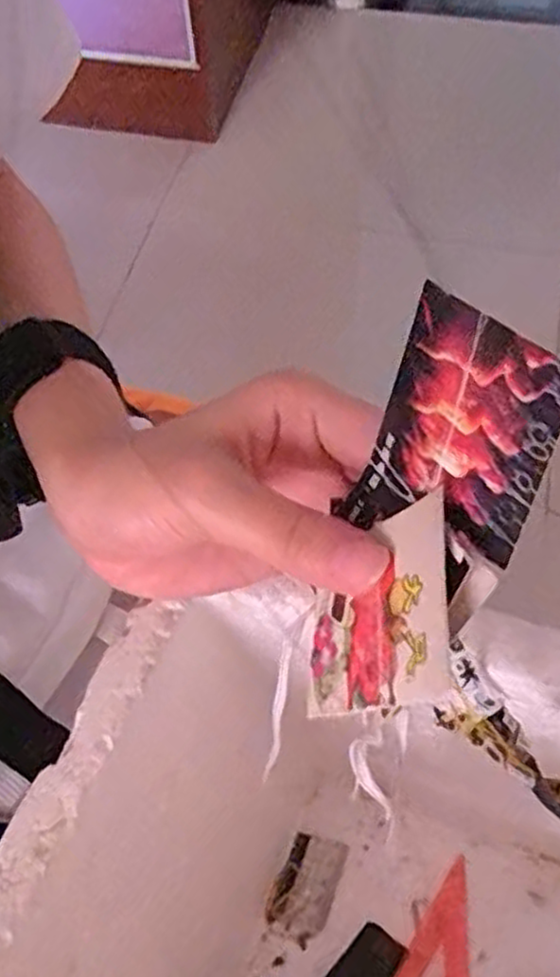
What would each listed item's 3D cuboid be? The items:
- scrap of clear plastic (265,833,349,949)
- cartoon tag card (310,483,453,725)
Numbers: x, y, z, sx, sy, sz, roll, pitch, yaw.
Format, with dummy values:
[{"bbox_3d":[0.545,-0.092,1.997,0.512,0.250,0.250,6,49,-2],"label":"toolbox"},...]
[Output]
[{"bbox_3d":[0.014,0.217,0.410,0.032,0.010,0.051,21,63,14],"label":"scrap of clear plastic"},{"bbox_3d":[0.023,0.030,0.181,0.004,0.052,0.045,15,61,-26],"label":"cartoon tag card"}]

